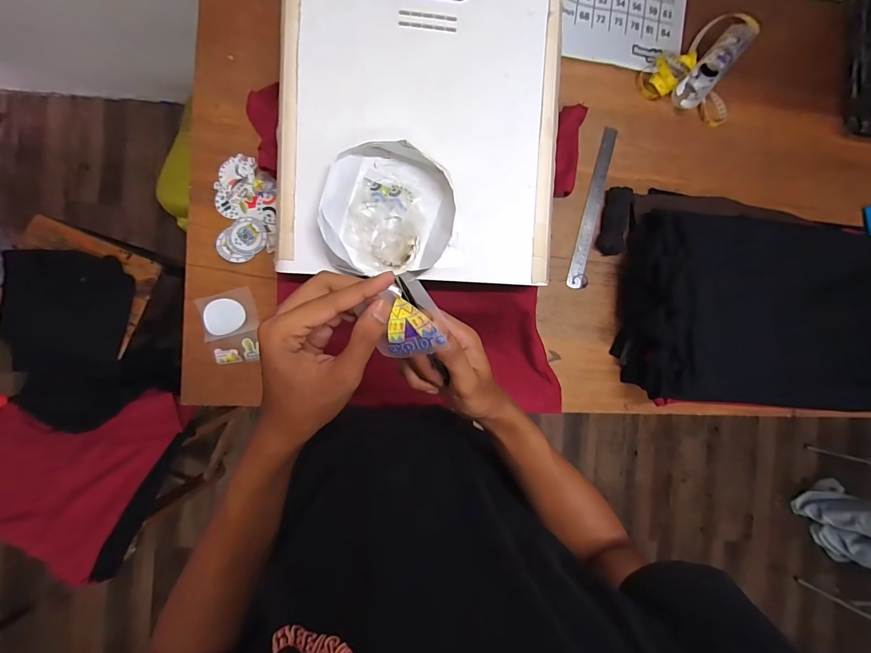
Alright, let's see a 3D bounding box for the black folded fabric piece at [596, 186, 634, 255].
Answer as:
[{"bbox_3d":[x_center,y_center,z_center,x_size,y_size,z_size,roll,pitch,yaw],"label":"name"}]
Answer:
[{"bbox_3d":[0.355,-0.204,0.729,0.055,0.020,0.127,10,90,-7],"label":"black folded fabric piece"}]

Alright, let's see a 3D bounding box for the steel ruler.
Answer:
[{"bbox_3d":[0.311,-0.234,0.740,0.034,0.006,0.320,13,89,0],"label":"steel ruler"}]

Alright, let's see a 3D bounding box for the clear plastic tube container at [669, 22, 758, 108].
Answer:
[{"bbox_3d":[0.545,-0.513,0.727,0.056,0.054,0.202,41,86,-6],"label":"clear plastic tube container"}]

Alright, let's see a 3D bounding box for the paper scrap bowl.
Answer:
[{"bbox_3d":[-0.066,-0.160,0.513,0.175,0.046,0.186,-4,92,-7],"label":"paper scrap bowl"}]

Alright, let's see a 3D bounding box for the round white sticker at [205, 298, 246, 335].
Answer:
[{"bbox_3d":[-0.374,-0.017,0.663,0.066,0.004,0.062,-5,96,-9],"label":"round white sticker"}]

